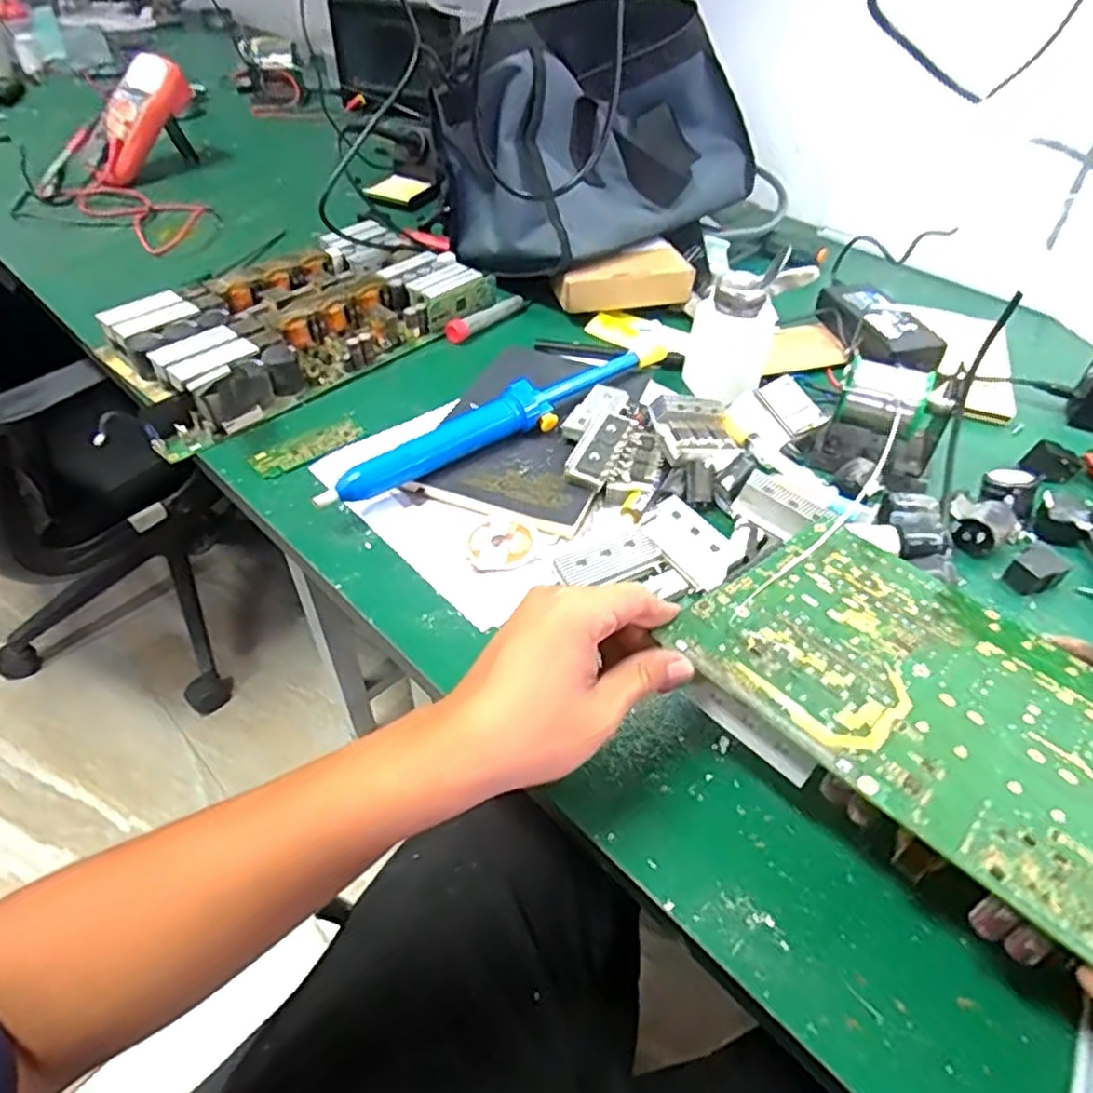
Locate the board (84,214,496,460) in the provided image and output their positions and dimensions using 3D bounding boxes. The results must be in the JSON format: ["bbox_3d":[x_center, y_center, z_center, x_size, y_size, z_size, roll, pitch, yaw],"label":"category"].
[{"bbox_3d":[-0.236,-0.216,0.658,0.205,0.041,0.343,35,54,28],"label":"board"}]

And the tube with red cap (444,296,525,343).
[{"bbox_3d":[-0.060,-0.225,0.695,0.019,0.016,0.096,31,53,25],"label":"tube with red cap"}]

